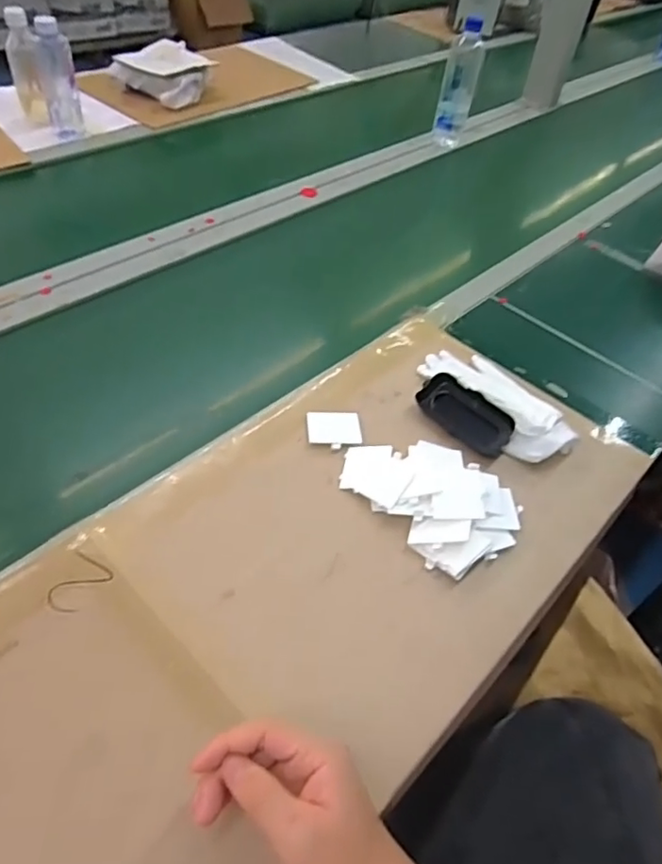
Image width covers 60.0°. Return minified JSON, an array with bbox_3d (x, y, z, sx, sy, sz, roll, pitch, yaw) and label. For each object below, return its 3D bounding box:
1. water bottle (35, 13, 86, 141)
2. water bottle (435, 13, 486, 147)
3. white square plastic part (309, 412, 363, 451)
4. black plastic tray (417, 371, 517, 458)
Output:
[{"bbox_3d":[-0.479,-0.619,1.007,0.054,0.176,0.065,-16,53,-20],"label":"water bottle"},{"bbox_3d":[0.251,-0.674,1.128,0.064,0.214,0.062,15,48,6],"label":"water bottle"},{"bbox_3d":[0.004,-0.002,0.620,0.056,0.007,0.054,0,49,-7],"label":"white square plastic part"},{"bbox_3d":[0.147,-0.019,0.633,0.107,0.023,0.050,37,76,26],"label":"black plastic tray"}]

